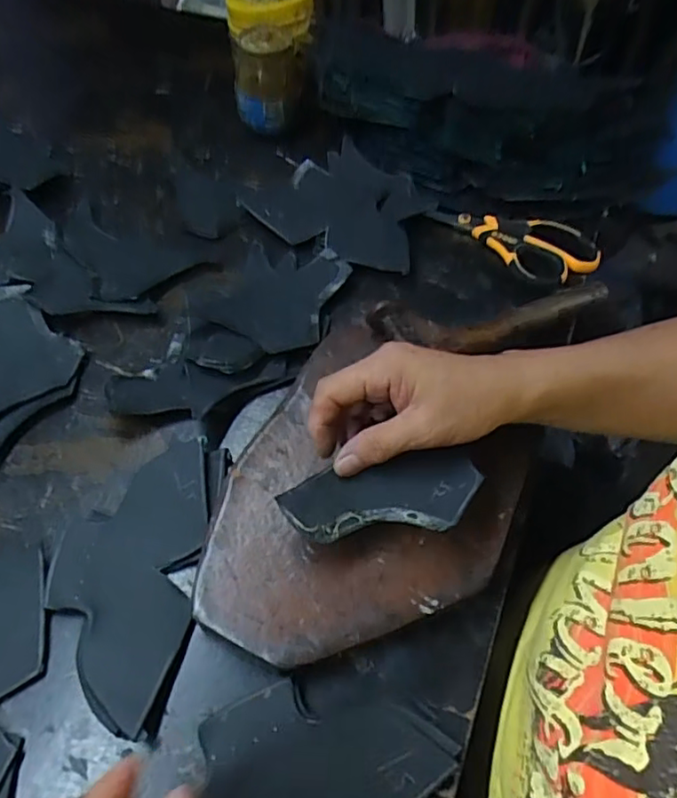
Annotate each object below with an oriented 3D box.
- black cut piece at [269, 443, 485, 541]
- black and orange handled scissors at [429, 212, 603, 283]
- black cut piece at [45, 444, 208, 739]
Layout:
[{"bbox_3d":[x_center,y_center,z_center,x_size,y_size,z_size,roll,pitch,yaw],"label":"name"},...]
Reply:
[{"bbox_3d":[0.025,0.057,0.364,0.115,0.010,0.049,-10,54,0],"label":"black cut piece"},{"bbox_3d":[0.159,-0.144,0.546,0.142,0.021,0.071,31,60,22],"label":"black and orange handled scissors"},{"bbox_3d":[-0.131,0.105,0.383,0.084,0.012,0.172,4,57,-1],"label":"black cut piece"}]

